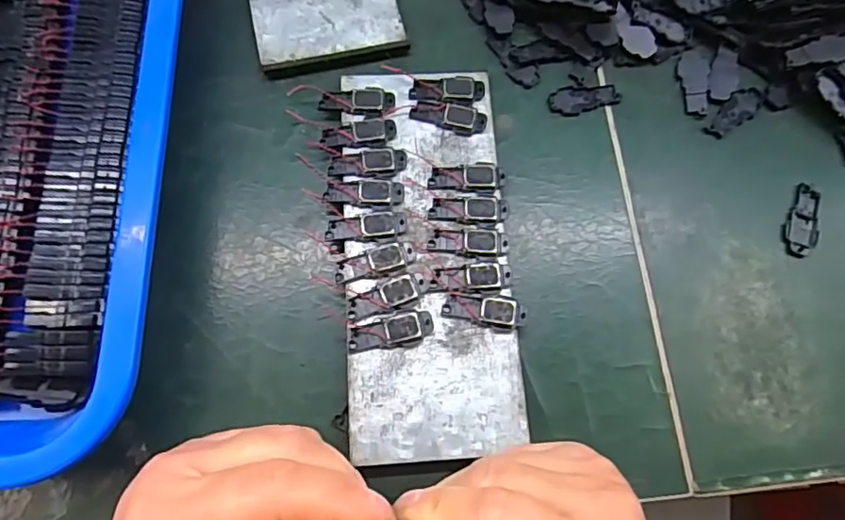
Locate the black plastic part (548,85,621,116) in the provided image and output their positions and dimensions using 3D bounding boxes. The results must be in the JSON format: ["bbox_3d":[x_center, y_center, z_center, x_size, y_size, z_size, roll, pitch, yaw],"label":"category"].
[{"bbox_3d":[0.089,-0.088,0.311,0.039,0.004,0.017,-3,74,-3],"label":"black plastic part"}]

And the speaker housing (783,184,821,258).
[{"bbox_3d":[0.198,-0.021,0.295,0.017,0.005,0.040,15,74,2],"label":"speaker housing"}]

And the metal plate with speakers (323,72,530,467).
[{"bbox_3d":[0.000,-0.005,0.276,0.087,0.016,0.192,-4,74,-3],"label":"metal plate with speakers"}]

